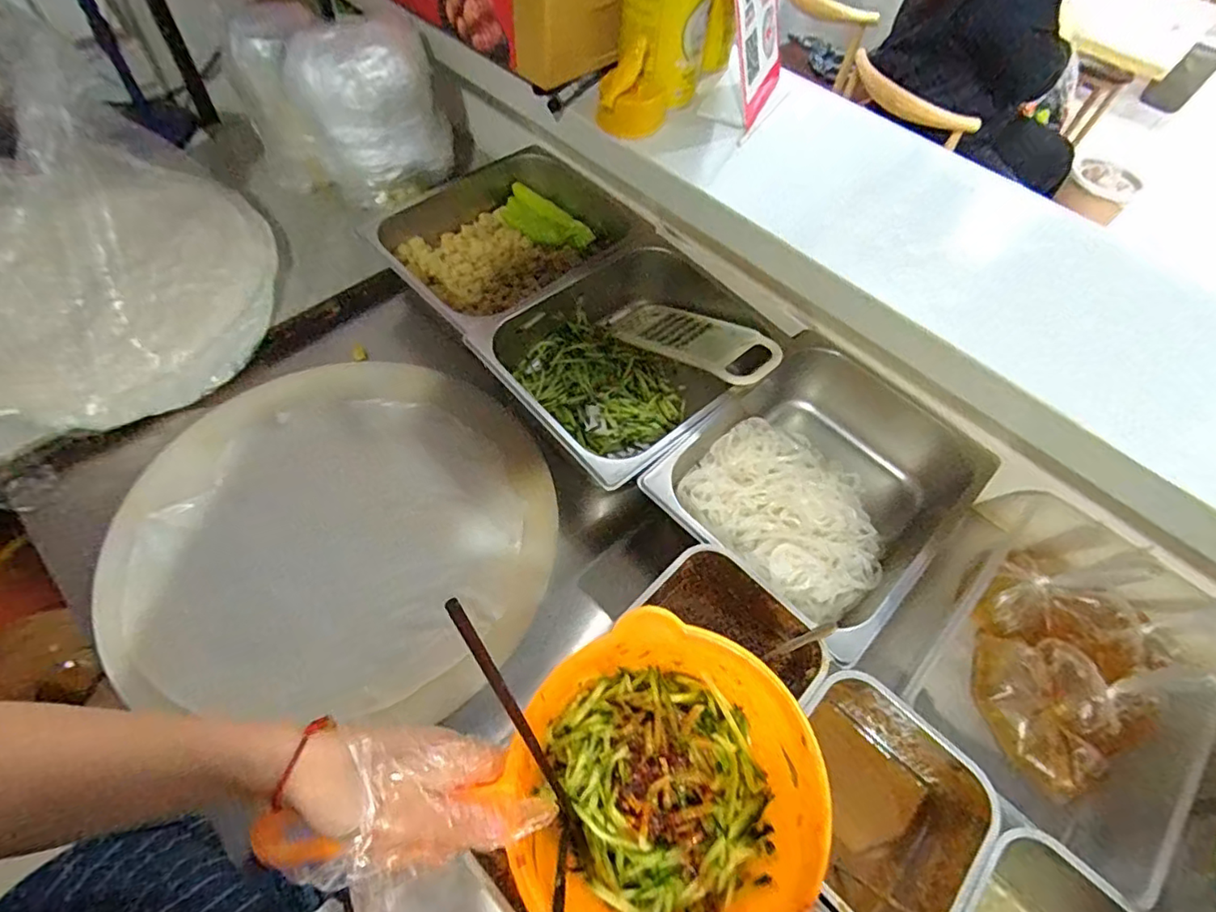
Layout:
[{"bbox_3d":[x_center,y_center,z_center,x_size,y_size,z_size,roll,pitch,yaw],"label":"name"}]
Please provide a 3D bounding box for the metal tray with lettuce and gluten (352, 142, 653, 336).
[{"bbox_3d":[-0.124,-0.301,0.849,0.358,0.094,0.276,-34,66,-23],"label":"metal tray with lettuce and gluten"}]

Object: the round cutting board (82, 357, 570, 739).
[{"bbox_3d":[-0.284,0.058,0.662,0.437,0.022,0.413,2,58,-4],"label":"round cutting board"}]

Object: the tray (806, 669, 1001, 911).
[{"bbox_3d":[0.207,0.290,0.492,0.155,0.084,0.159,41,63,19],"label":"tray"}]

